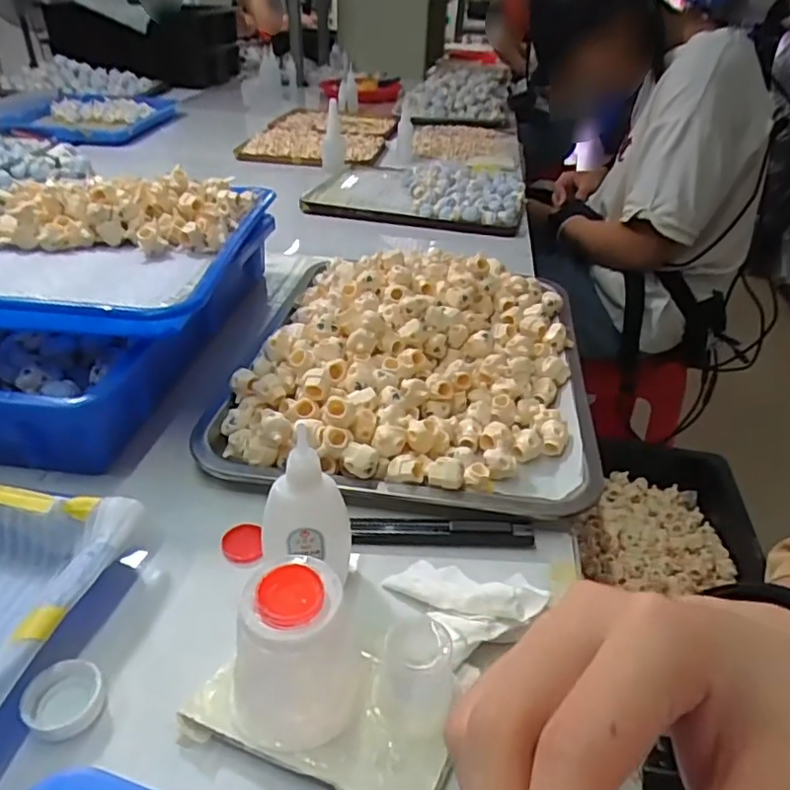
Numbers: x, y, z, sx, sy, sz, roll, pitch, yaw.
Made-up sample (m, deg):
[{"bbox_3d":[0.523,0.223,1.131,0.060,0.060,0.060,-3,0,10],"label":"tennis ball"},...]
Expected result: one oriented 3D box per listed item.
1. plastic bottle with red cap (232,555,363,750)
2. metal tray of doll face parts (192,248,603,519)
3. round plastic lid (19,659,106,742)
[{"bbox_3d":[-0.040,0.102,0.249,0.053,0.063,0.054,2,34,-2],"label":"plastic bottle with red cap"},{"bbox_3d":[0.014,-0.046,0.481,0.273,0.039,0.328,4,34,2],"label":"metal tray of doll face parts"},{"bbox_3d":[-0.142,0.130,0.260,0.029,0.010,0.030,2,34,-1],"label":"round plastic lid"}]

